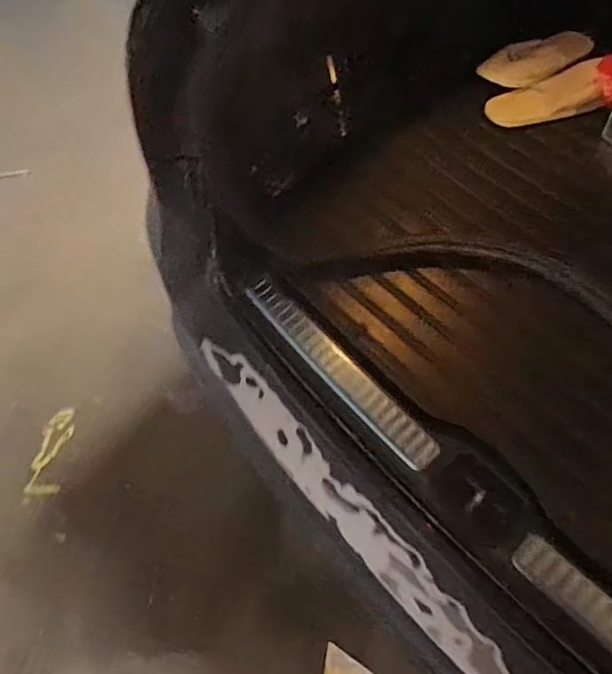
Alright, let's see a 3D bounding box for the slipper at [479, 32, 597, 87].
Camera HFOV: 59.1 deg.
[{"bbox_3d":[0.456,-0.561,1.081,0.222,0.038,0.111,-22,60,-9],"label":"slipper"}]

